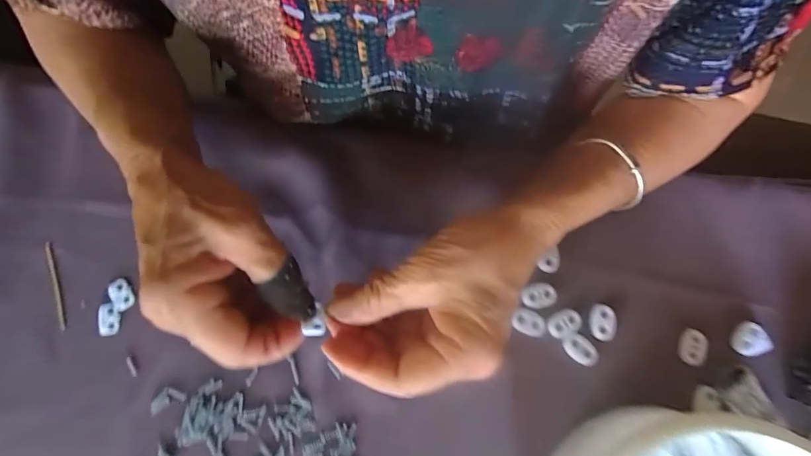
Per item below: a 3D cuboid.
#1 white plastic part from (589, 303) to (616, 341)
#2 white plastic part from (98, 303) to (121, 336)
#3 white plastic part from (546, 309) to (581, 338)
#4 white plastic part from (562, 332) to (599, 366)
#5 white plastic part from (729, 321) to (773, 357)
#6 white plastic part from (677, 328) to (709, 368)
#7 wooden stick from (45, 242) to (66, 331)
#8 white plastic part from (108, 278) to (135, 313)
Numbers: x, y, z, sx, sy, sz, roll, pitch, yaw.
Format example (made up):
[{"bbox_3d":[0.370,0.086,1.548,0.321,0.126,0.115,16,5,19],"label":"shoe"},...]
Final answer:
[{"bbox_3d":[0.132,0.063,0.265,0.015,0.004,0.023,9,79,2],"label":"white plastic part"},{"bbox_3d":[-0.196,0.061,0.264,0.013,0.004,0.021,-2,79,-1],"label":"white plastic part"},{"bbox_3d":[0.106,0.064,0.266,0.022,0.004,0.016,-32,80,-6],"label":"white plastic part"},{"bbox_3d":[0.117,0.081,0.264,0.023,0.004,0.015,41,82,7],"label":"white plastic part"},{"bbox_3d":[0.228,0.074,0.264,0.022,0.004,0.021,0,79,0],"label":"white plastic part"},{"bbox_3d":[0.190,0.079,0.264,0.016,0.004,0.023,14,79,3],"label":"white plastic part"},{"bbox_3d":[-0.235,0.039,0.267,0.004,0.004,0.060,-17,79,-3],"label":"wooden stick"},{"bbox_3d":[-0.191,0.045,0.267,0.014,0.004,0.021,-28,80,-5],"label":"white plastic part"}]

